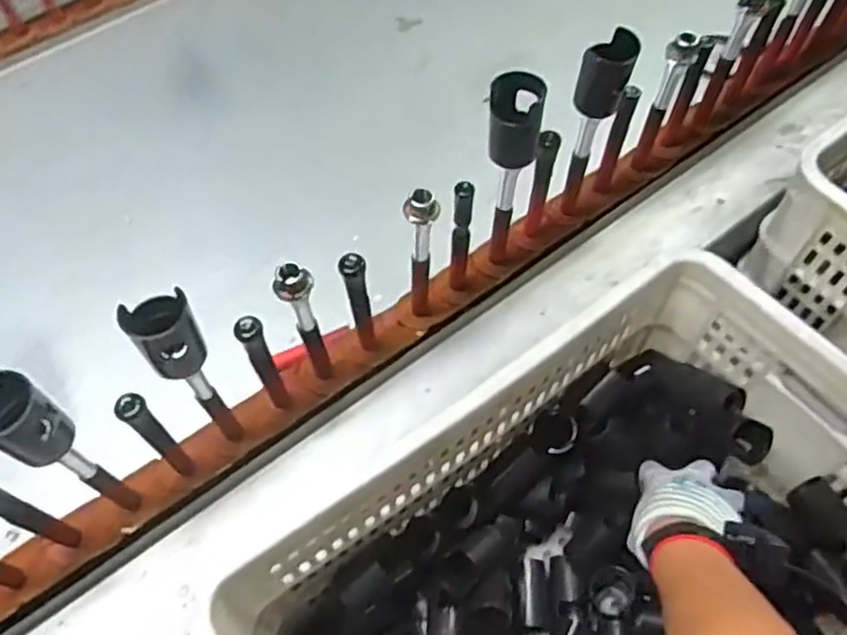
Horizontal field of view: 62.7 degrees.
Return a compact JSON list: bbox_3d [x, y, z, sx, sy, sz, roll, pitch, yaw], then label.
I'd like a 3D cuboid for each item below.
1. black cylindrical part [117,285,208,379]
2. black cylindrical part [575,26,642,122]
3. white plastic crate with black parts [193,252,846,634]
[{"bbox_3d":[-0.170,0.011,0.466,0.040,0.053,0.036,-33,65,-16],"label":"black cylindrical part"},{"bbox_3d":[0.153,-0.204,0.583,0.041,0.067,0.035,19,63,12],"label":"black cylindrical part"},{"bbox_3d":[0.147,0.242,0.609,0.524,0.279,0.340,-34,65,-16],"label":"white plastic crate with black parts"}]

